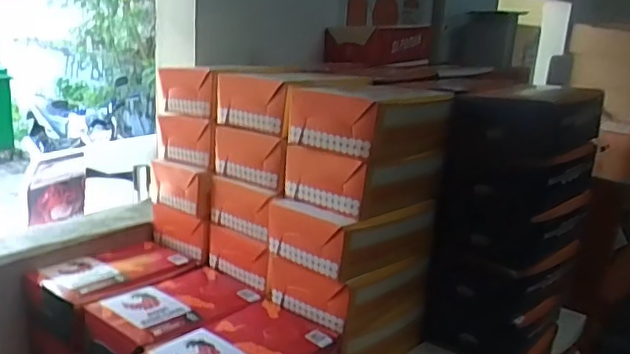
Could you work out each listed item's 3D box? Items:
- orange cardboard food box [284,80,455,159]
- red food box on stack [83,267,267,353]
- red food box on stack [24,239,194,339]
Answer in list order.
[{"bbox_3d":[0.061,-0.069,0.641,0.124,0.061,0.152,16,20,36],"label":"orange cardboard food box"},{"bbox_3d":[-0.154,0.157,0.645,0.116,0.052,0.189,16,20,35],"label":"red food box on stack"},{"bbox_3d":[-0.253,0.130,0.714,0.134,0.048,0.193,14,19,31],"label":"red food box on stack"}]

